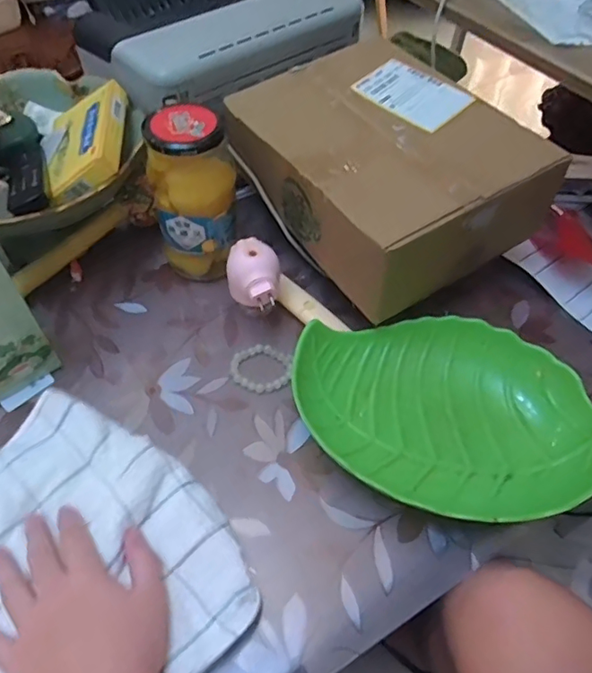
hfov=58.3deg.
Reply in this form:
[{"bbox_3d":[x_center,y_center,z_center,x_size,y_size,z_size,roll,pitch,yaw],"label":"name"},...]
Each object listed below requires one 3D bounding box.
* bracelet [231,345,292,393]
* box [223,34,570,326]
[{"bbox_3d":[-0.037,0.034,0.572,0.066,0.006,0.058,29,59,18],"label":"bracelet"},{"bbox_3d":[0.092,-0.194,0.601,0.225,0.100,0.307,-29,60,-21],"label":"box"}]

